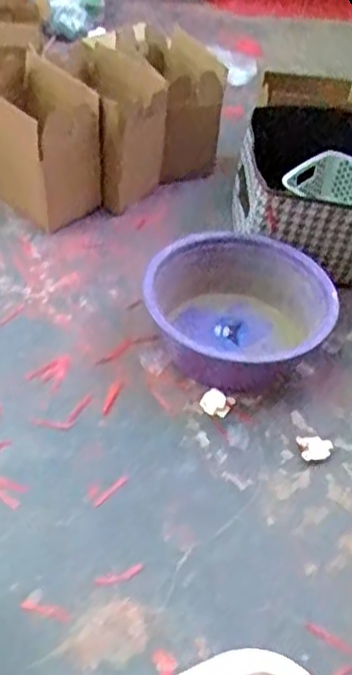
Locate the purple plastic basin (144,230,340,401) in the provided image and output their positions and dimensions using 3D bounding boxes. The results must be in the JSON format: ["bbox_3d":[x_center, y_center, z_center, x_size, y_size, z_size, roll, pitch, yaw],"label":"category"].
[{"bbox_3d":[0.099,-0.048,1.136,0.286,0.111,0.260,22,47,14],"label":"purple plastic basin"}]

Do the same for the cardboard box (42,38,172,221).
[{"bbox_3d":[-0.134,-0.421,1.399,0.137,0.225,0.261,-20,51,-25],"label":"cardboard box"}]

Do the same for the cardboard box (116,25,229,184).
[{"bbox_3d":[-0.028,-0.507,1.454,0.126,0.224,0.345,-16,49,-21],"label":"cardboard box"}]

